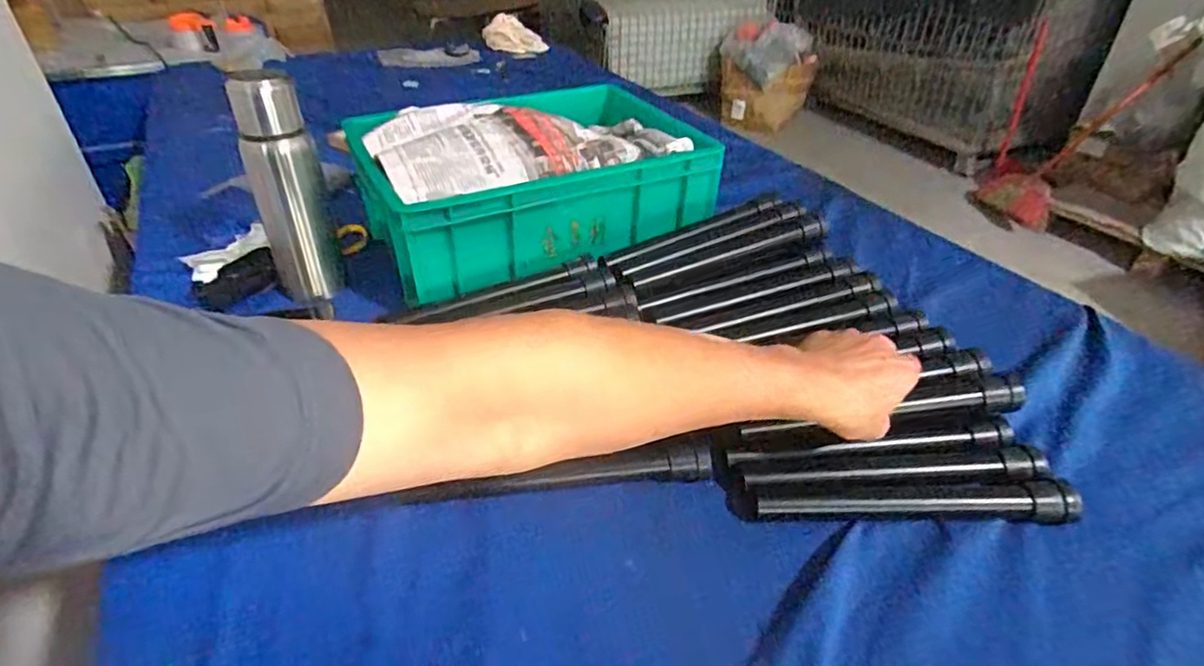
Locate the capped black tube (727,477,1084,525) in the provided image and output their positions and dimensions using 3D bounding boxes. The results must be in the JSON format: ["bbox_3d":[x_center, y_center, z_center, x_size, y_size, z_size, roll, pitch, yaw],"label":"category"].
[{"bbox_3d":[0.237,0.131,0.492,0.259,0.026,0.028,1,36,-2],"label":"capped black tube"}]

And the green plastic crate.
[{"bbox_3d":[-0.075,-0.211,0.811,0.458,0.116,0.313,-23,42,-28],"label":"green plastic crate"}]

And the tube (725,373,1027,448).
[{"bbox_3d":[0.232,0.073,0.538,0.252,0.028,0.030,-11,37,-3],"label":"tube"}]

